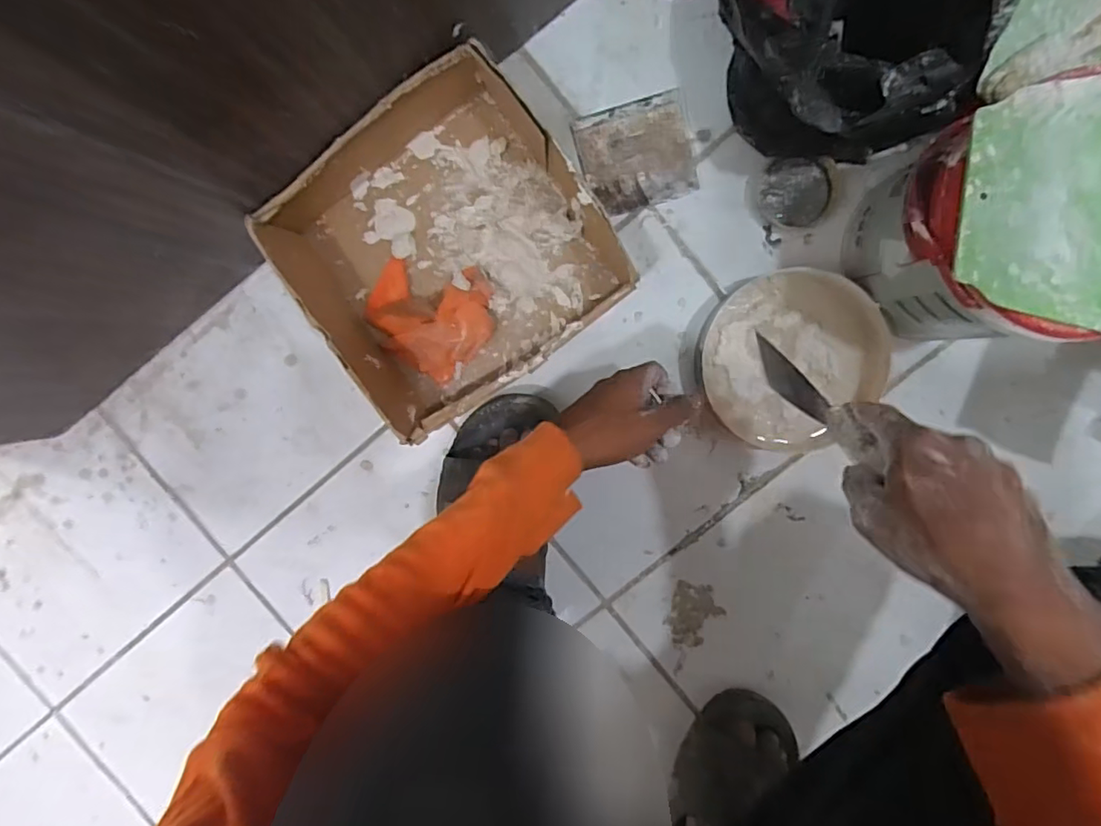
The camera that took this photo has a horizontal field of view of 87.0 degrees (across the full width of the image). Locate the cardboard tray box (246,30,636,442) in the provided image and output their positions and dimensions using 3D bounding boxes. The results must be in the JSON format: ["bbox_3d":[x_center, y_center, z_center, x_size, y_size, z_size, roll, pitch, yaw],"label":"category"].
[{"bbox_3d":[-0.101,-0.155,0.562,0.261,0.097,0.274,-36,92,7],"label":"cardboard tray box"}]

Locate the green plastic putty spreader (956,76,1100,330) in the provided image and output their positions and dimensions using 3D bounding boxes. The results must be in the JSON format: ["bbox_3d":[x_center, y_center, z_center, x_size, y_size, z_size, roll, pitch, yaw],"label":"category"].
[{"bbox_3d":[0.340,-0.141,0.384,0.126,0.009,0.159,5,96,4],"label":"green plastic putty spreader"}]

